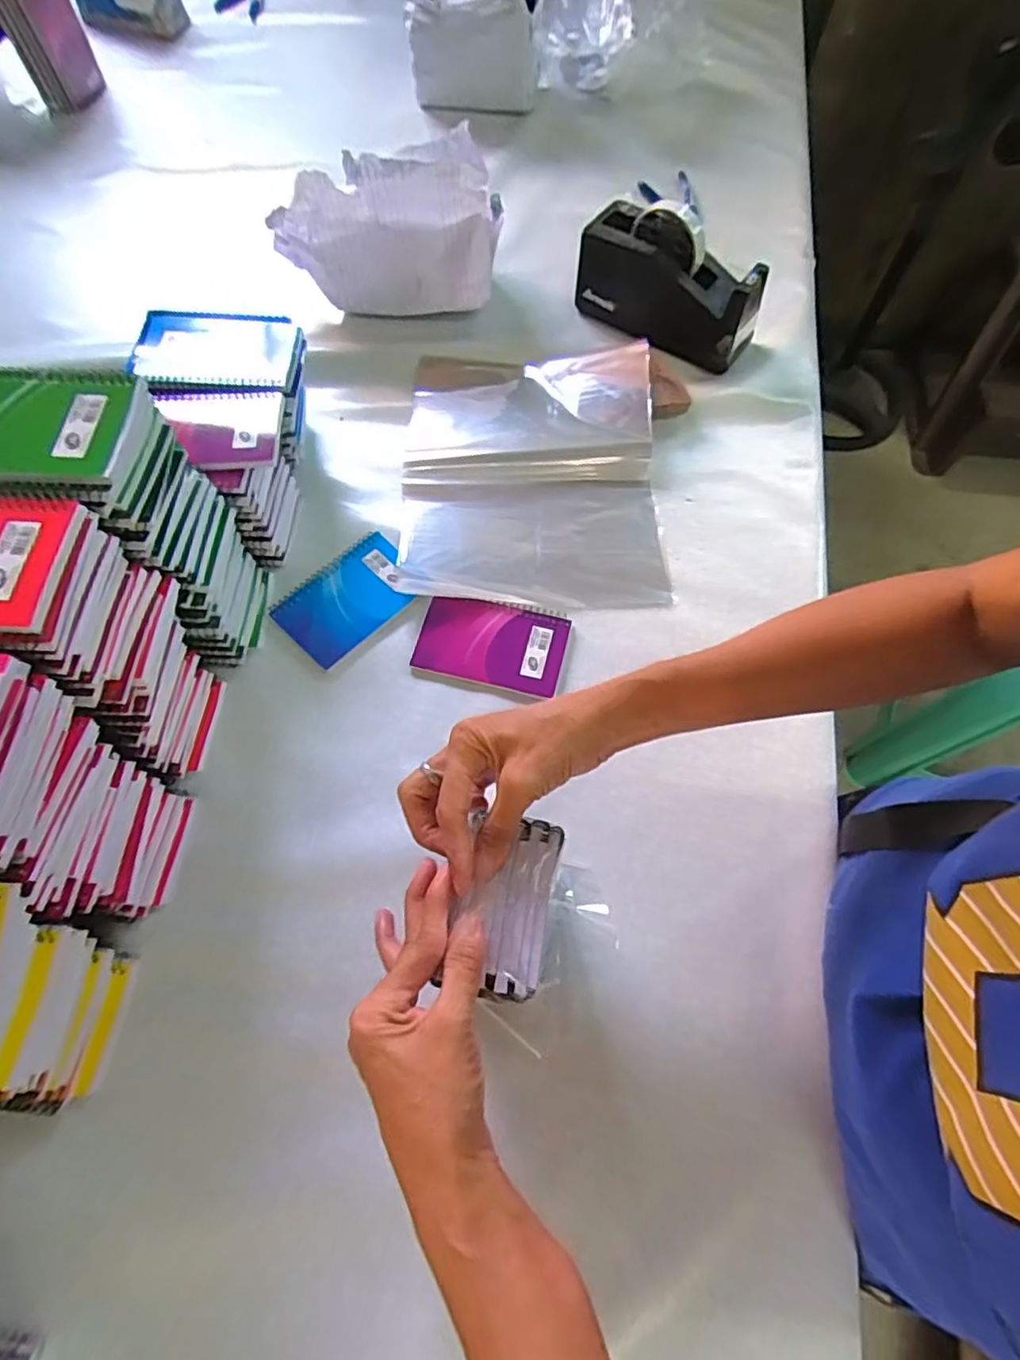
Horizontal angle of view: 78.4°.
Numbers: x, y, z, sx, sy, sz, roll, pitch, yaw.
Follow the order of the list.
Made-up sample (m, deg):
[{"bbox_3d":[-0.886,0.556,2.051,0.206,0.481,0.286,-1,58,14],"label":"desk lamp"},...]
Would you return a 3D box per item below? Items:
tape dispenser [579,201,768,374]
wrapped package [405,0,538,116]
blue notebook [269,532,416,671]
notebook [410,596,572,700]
[{"bbox_3d":[0.181,-0.450,0.700,0.202,0.108,0.073,32,69,14],"label":"tape dispenser"},{"bbox_3d":[-0.049,-0.918,0.885,0.176,0.141,0.120,10,65,5],"label":"wrapped package"},{"bbox_3d":[-0.147,-0.076,0.581,0.084,0.010,0.126,42,72,17],"label":"blue notebook"},{"bbox_3d":[-0.015,-0.036,0.563,0.129,0.015,0.083,12,66,6],"label":"notebook"}]

